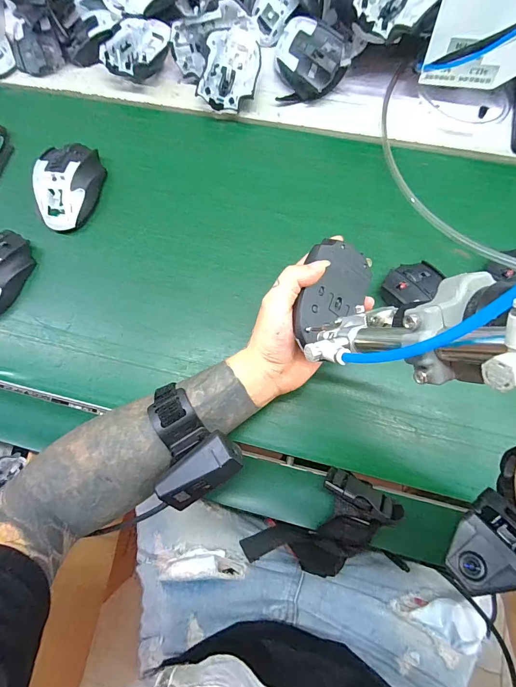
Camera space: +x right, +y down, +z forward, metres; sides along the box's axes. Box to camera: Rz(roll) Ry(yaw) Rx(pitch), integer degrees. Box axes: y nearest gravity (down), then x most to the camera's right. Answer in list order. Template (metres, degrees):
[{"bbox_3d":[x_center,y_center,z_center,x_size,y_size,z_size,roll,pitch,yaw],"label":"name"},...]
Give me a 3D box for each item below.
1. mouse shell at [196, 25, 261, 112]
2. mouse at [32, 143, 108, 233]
[{"bbox_3d":[-0.033,-0.355,0.452,0.064,0.036,0.125,9,75,6],"label":"mouse shell"},{"bbox_3d":[-0.234,-0.198,0.431,0.067,0.041,0.110,2,75,4],"label":"mouse"}]

